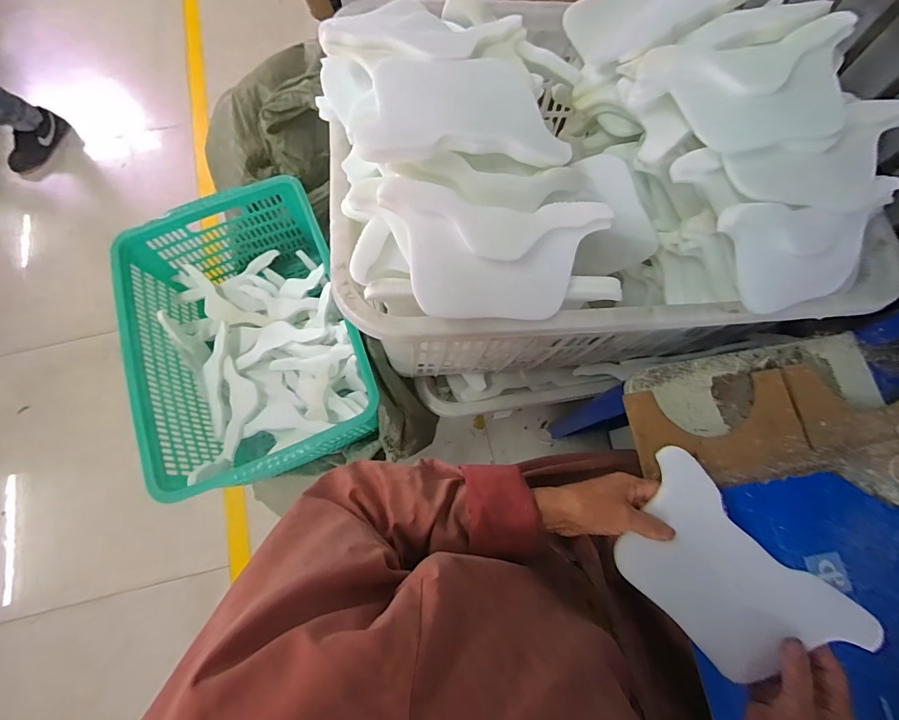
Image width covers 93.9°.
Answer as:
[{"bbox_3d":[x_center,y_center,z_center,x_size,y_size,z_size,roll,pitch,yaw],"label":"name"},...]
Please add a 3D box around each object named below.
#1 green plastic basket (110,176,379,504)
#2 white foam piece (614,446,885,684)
[{"bbox_3d":[-0.394,-0.052,0.860,0.381,0.230,0.556,-23,75,-5],"label":"green plastic basket"},{"bbox_3d":[0.276,0.220,0.428,0.239,0.013,0.134,43,97,12],"label":"white foam piece"}]

